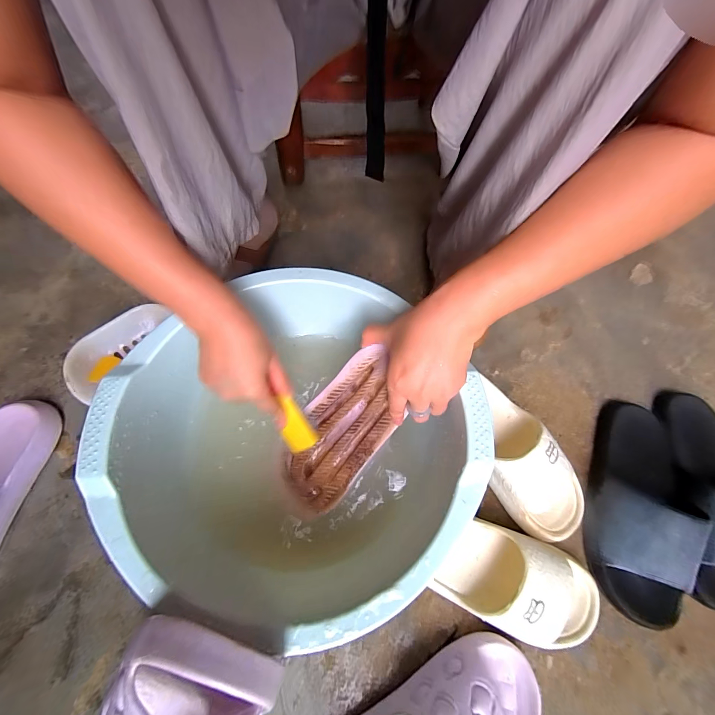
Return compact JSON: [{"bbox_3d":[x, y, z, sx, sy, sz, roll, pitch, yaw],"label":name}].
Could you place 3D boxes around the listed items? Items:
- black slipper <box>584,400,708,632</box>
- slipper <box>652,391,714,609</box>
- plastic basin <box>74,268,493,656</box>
[{"bbox_3d":[0.359,0.180,0.410,0.104,0.074,0.267,13,68,3],"label":"black slipper"},{"bbox_3d":[0.462,0.168,0.415,0.113,0.075,0.267,12,68,2],"label":"slipper"},{"bbox_3d":[-0.065,0.088,0.361,0.344,0.127,0.338,1,68,-2],"label":"plastic basin"}]

